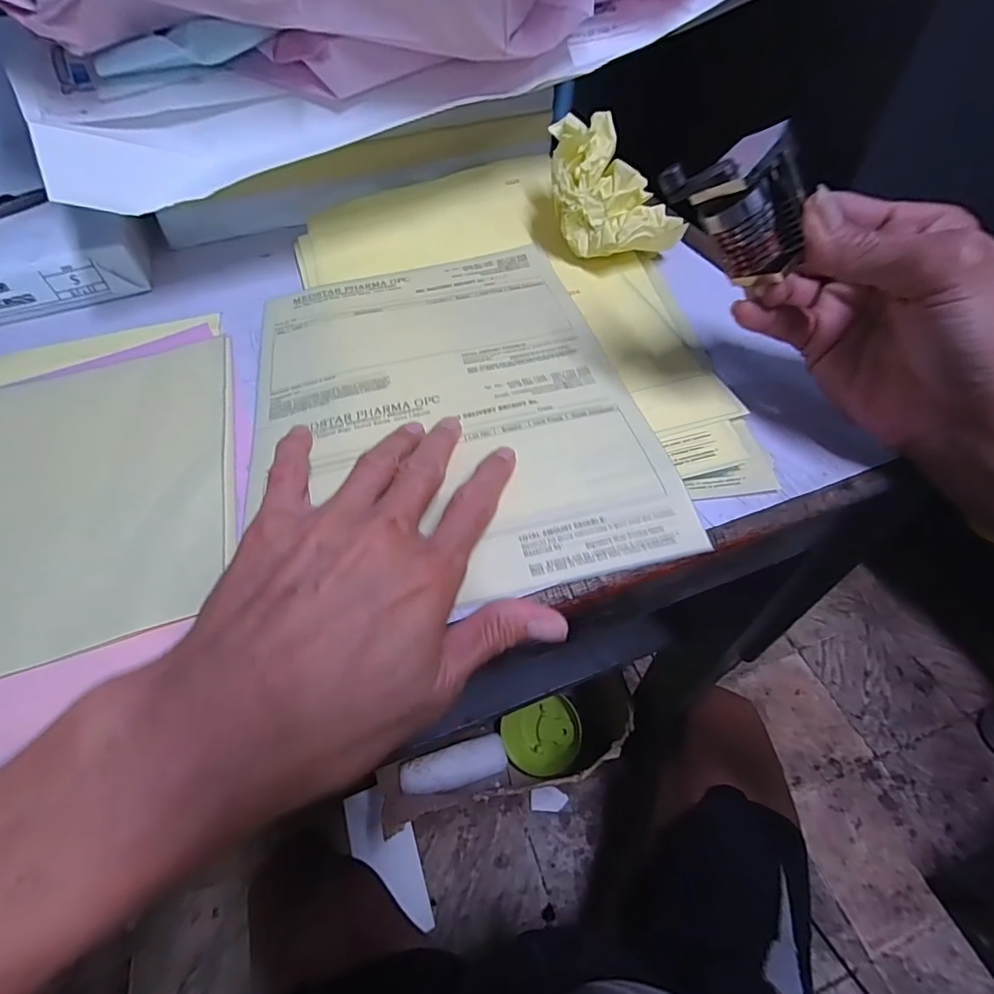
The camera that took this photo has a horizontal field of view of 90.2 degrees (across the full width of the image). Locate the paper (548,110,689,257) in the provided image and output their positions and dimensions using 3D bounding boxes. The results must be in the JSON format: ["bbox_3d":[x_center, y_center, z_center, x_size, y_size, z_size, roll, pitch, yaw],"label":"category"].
[{"bbox_3d":[0.084,-0.212,0.350,0.089,0.074,0.082,2,52,5],"label":"paper"}]

